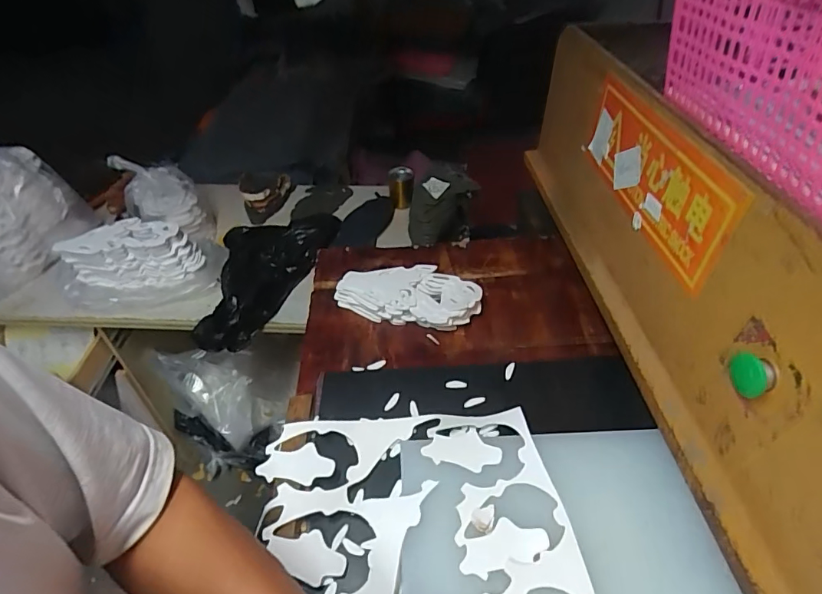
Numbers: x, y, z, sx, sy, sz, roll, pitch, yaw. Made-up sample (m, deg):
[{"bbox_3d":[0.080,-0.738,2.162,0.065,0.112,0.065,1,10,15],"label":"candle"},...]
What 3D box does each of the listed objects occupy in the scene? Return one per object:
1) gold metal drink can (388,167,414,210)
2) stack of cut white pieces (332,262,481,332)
[{"bbox_3d":[-0.026,-0.292,1.258,0.064,0.098,0.075,-3,41,0],"label":"gold metal drink can"},{"bbox_3d":[-0.005,-0.004,0.803,0.250,0.042,0.119,9,43,13],"label":"stack of cut white pieces"}]

